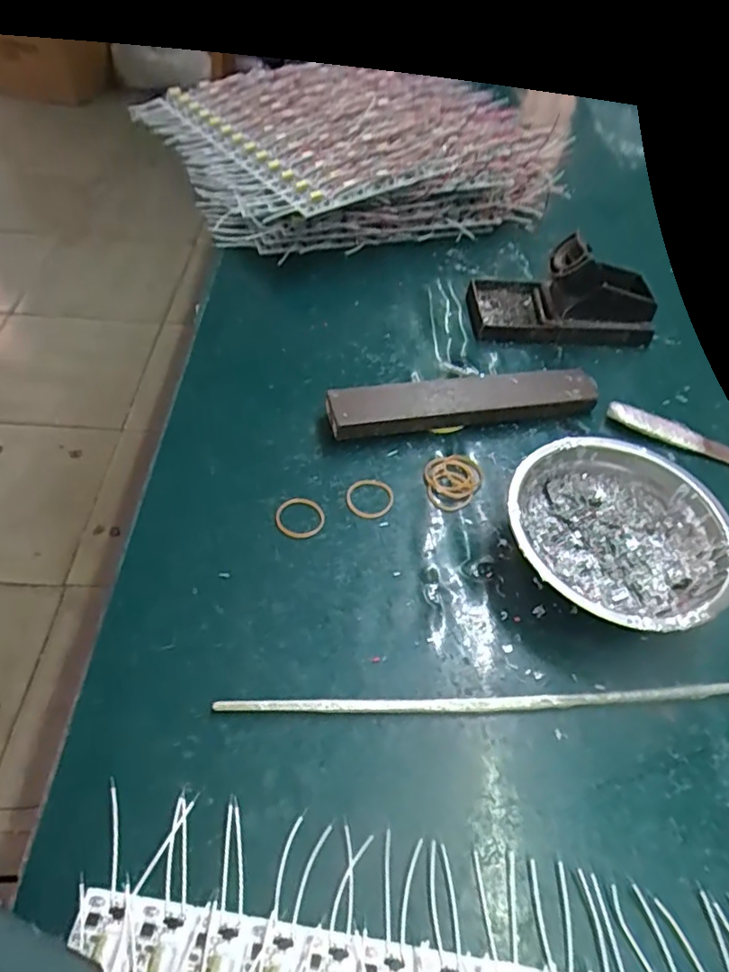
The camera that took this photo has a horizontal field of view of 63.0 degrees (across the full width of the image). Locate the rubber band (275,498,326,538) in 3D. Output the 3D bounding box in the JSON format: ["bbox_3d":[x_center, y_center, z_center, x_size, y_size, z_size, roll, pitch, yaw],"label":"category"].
[{"bbox_3d":[-0.040,0.018,0.366,0.030,0.004,0.029,2,51,-3],"label":"rubber band"}]

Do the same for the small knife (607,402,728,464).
[{"bbox_3d":[0.228,-0.038,0.428,0.103,0.011,0.022,21,53,12],"label":"small knife"}]

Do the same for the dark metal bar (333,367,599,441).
[{"bbox_3d":[0.074,-0.061,0.422,0.195,0.029,0.035,-9,53,-12],"label":"dark metal bar"}]

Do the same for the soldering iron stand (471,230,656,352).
[{"bbox_3d":[0.168,-0.164,0.493,0.147,0.063,0.077,0,51,-5],"label":"soldering iron stand"}]

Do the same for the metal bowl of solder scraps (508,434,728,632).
[{"bbox_3d":[0.148,0.030,0.350,0.126,0.039,0.122,2,51,-3],"label":"metal bowl of solder scraps"}]

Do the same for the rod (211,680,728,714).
[{"bbox_3d":[0.067,0.108,0.302,0.276,0.008,0.009,-1,51,-5],"label":"rod"}]

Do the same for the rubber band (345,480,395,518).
[{"bbox_3d":[0.004,0.007,0.380,0.031,0.004,0.029,2,51,-3],"label":"rubber band"}]

